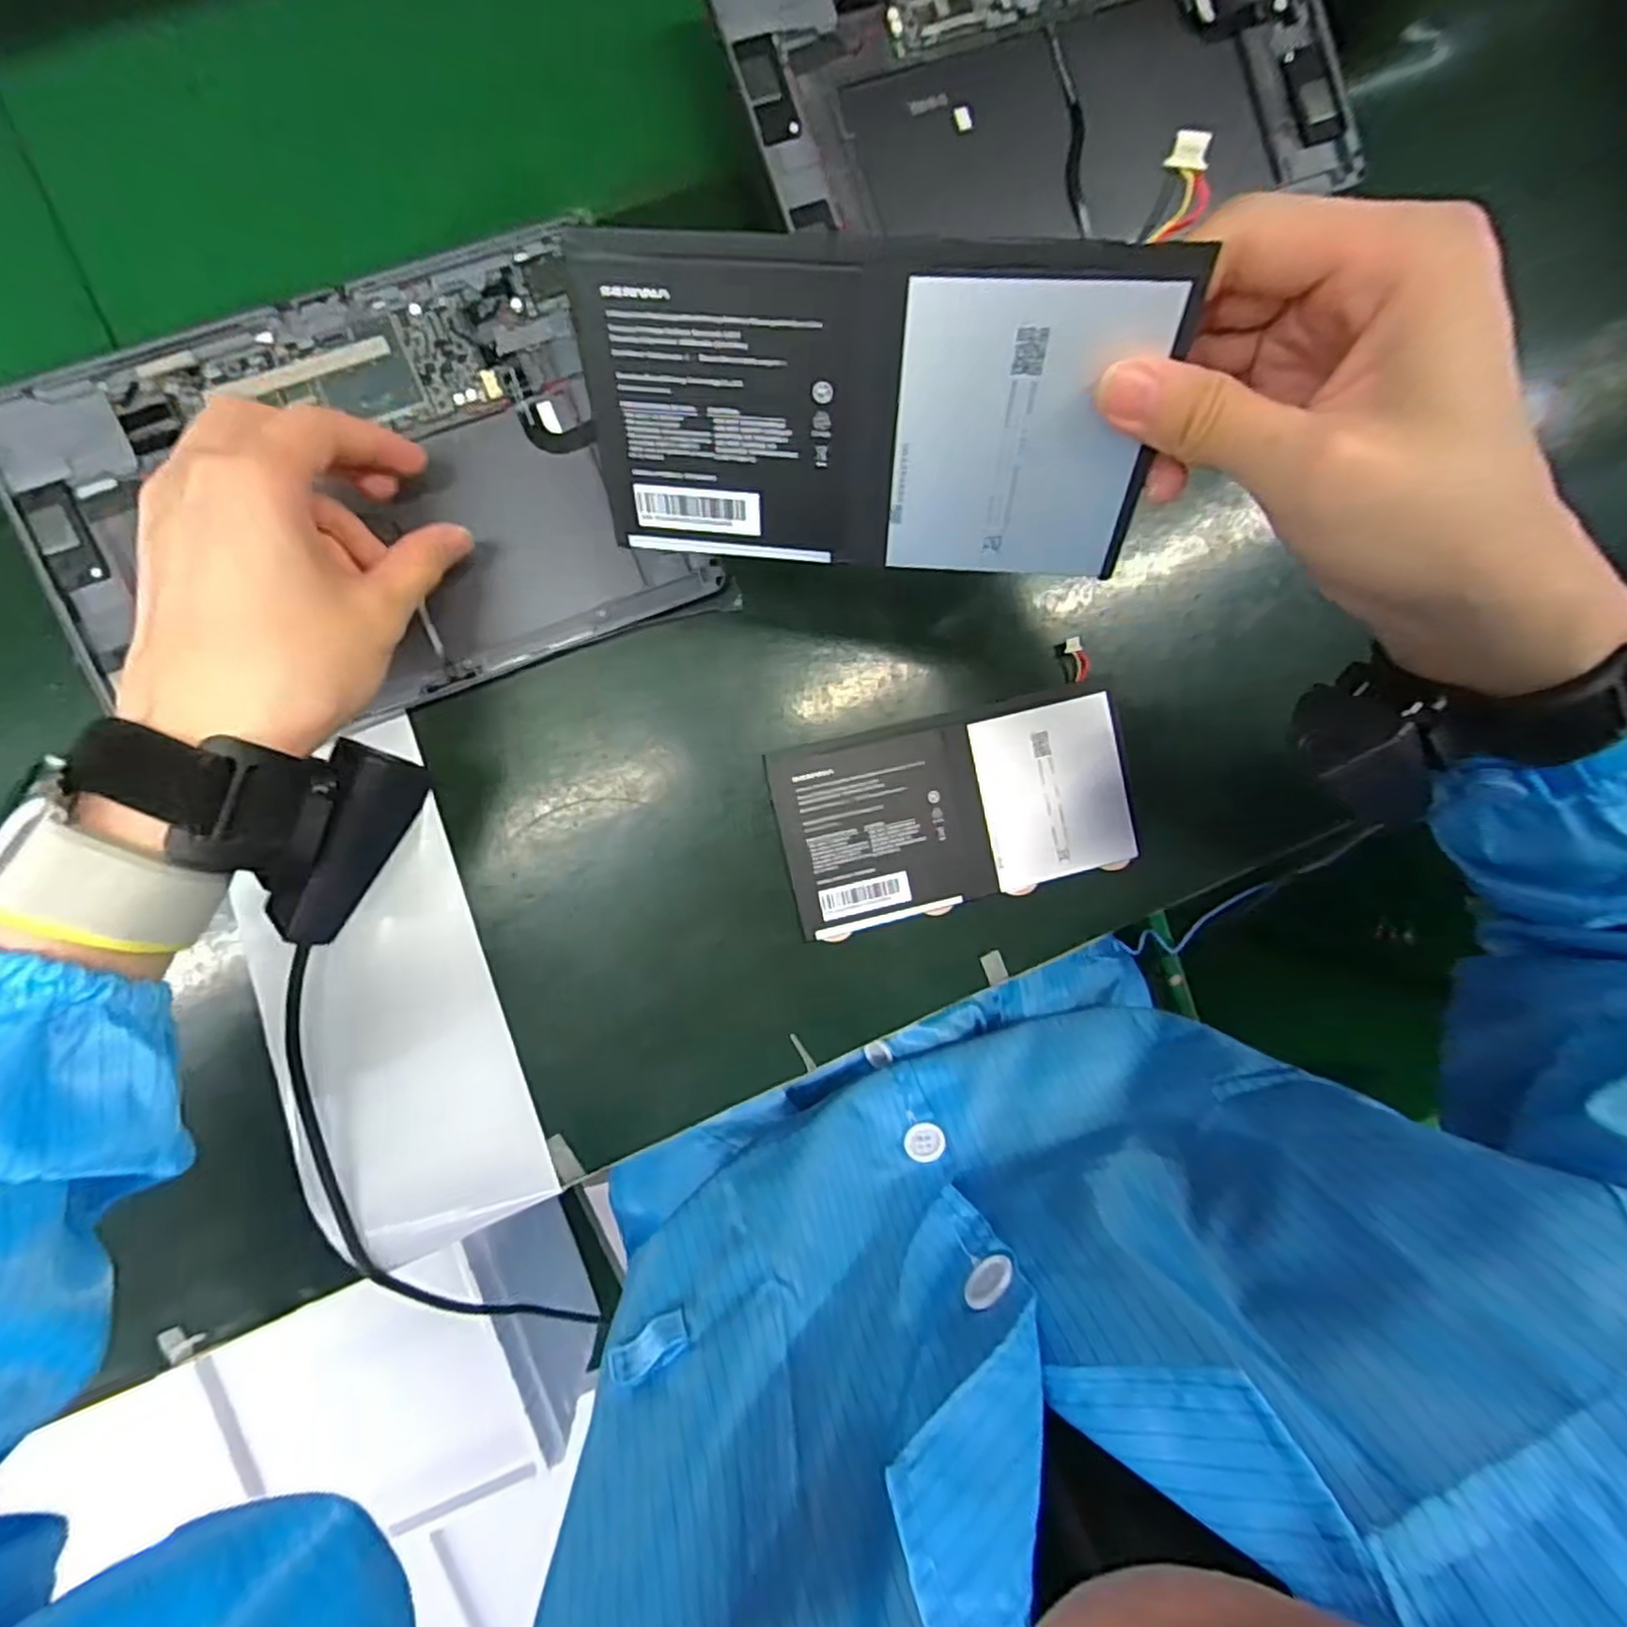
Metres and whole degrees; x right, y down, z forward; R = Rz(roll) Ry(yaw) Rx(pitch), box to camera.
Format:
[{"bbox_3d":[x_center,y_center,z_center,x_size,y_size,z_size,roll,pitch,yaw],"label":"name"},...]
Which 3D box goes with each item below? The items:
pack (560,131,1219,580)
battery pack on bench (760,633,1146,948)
[{"bbox_3d":[0.016,-0.122,0.218,0.168,0.004,0.097,5,136,5],"label":"pack"},{"bbox_3d":[0.068,-0.005,0.347,0.168,0.006,0.100,-13,95,-6],"label":"battery pack on bench"}]

